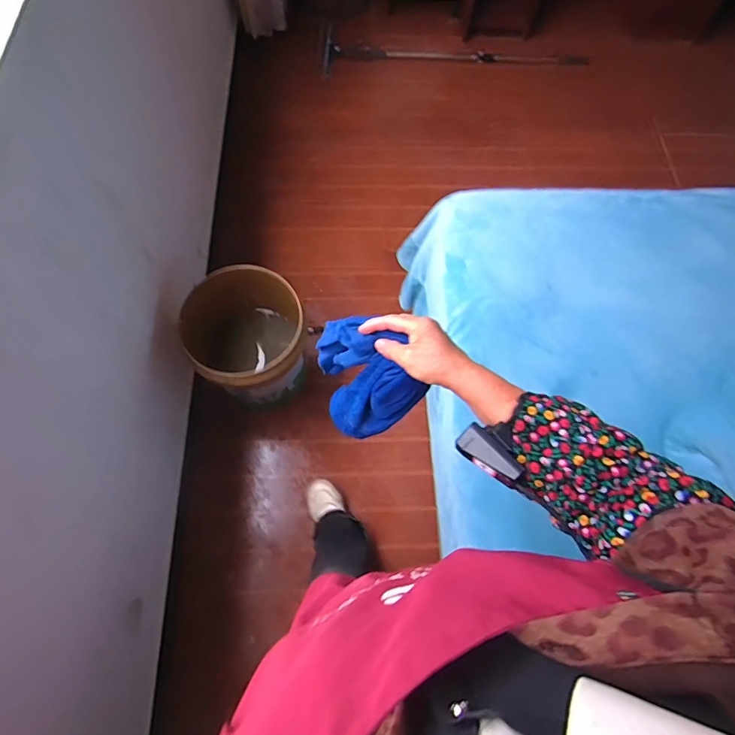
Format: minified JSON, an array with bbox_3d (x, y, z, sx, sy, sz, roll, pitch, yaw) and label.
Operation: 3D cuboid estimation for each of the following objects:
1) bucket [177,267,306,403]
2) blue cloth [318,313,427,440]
[{"bbox_3d":[-0.303,-0.051,1.259,0.315,0.367,0.295,0,69,0],"label":"bucket"},{"bbox_3d":[-0.012,0.018,0.610,0.094,0.159,0.145,-30,72,-11],"label":"blue cloth"}]

